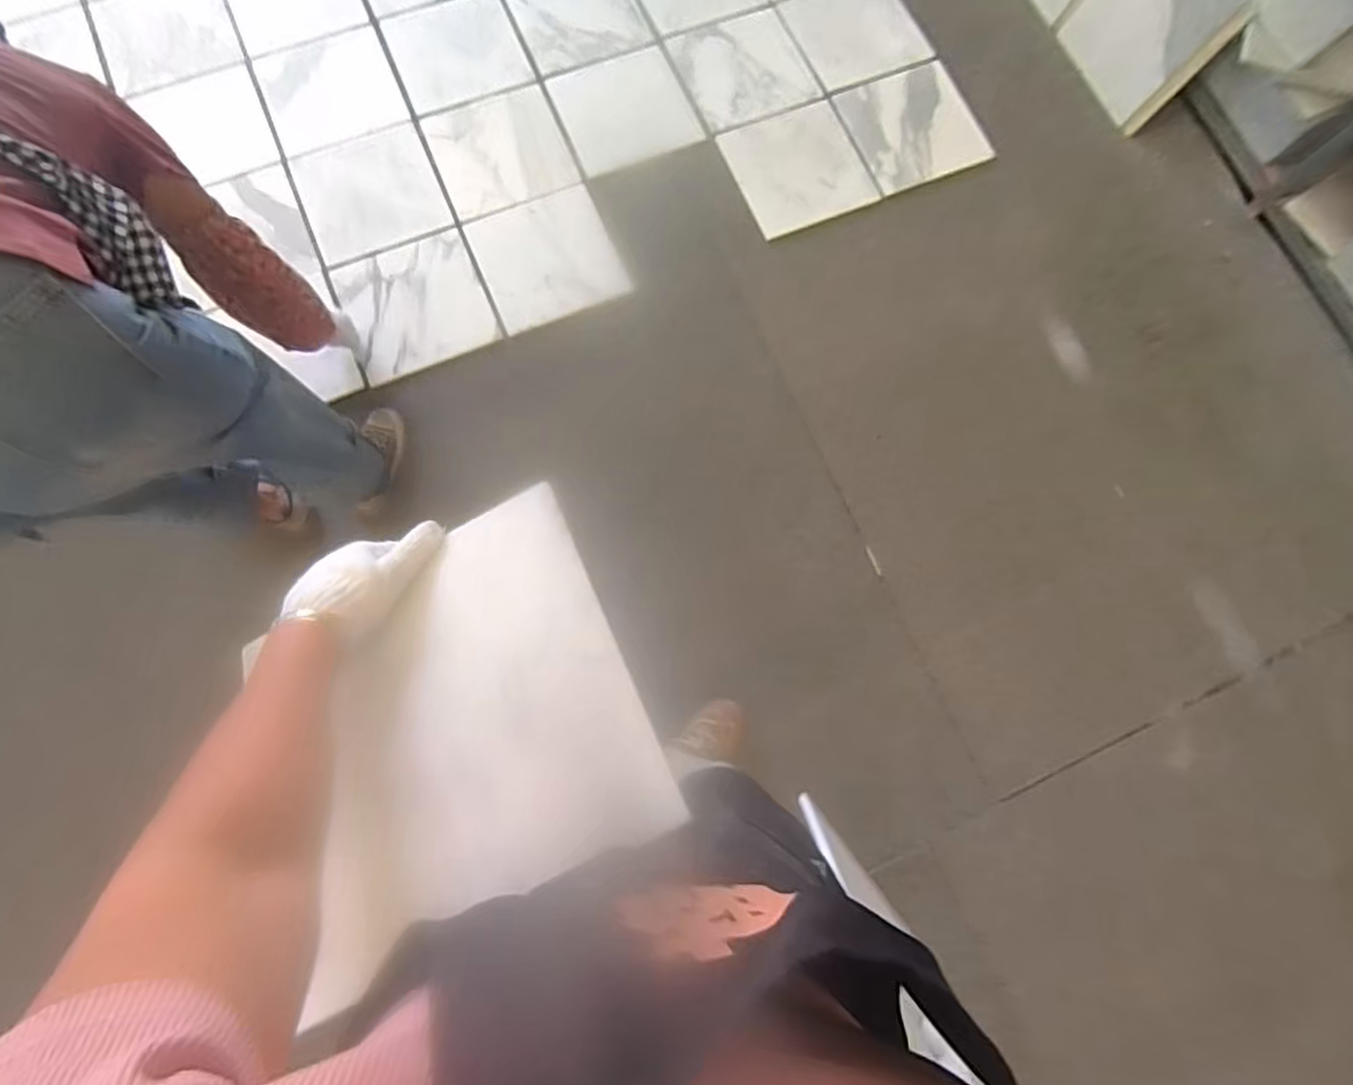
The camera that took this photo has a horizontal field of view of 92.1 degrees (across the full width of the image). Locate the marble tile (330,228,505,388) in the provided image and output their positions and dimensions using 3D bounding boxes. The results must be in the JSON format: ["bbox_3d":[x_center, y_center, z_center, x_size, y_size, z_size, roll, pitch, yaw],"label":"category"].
[{"bbox_3d":[-0.522,-0.480,1.311,0.268,0.016,0.245,-24,84,-8],"label":"marble tile"}]

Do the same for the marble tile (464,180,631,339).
[{"bbox_3d":[-0.268,-0.600,1.370,0.277,0.014,0.254,-23,84,-8],"label":"marble tile"}]

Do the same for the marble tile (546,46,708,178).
[{"bbox_3d":[-0.114,-0.946,1.423,0.263,0.015,0.248,-23,85,-3],"label":"marble tile"}]

